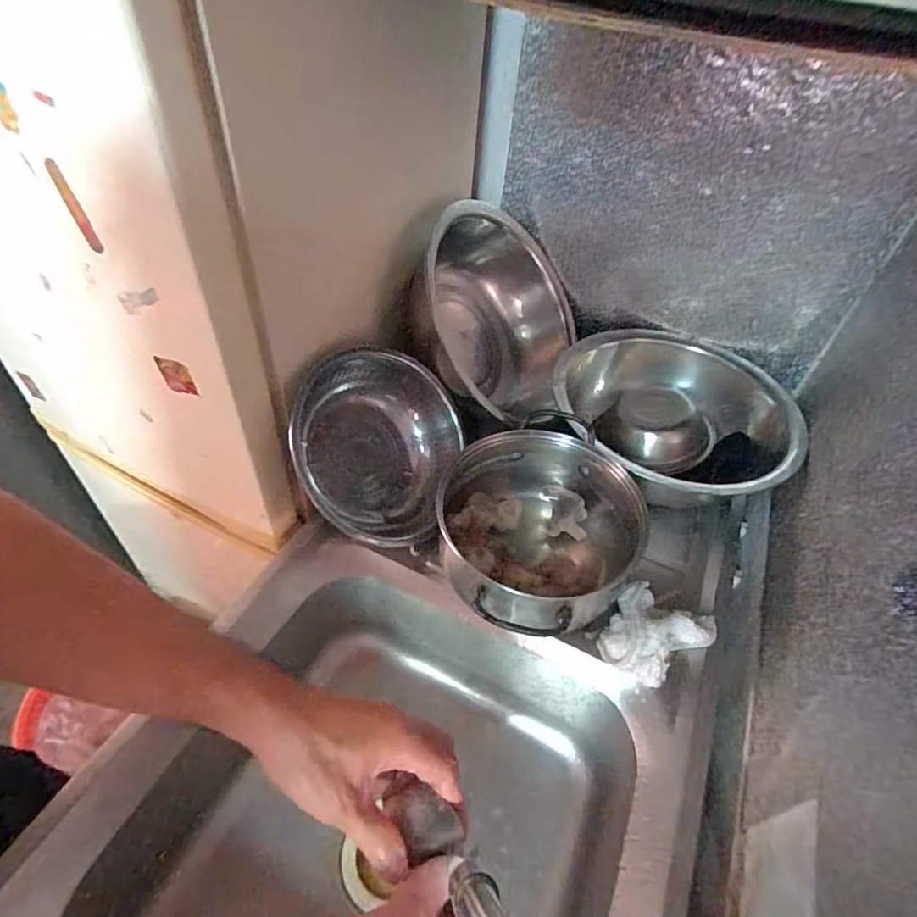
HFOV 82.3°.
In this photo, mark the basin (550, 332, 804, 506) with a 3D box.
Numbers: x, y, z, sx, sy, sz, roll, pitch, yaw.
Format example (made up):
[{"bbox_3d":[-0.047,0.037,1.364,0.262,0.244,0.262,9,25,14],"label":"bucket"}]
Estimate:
[{"bbox_3d":[0.302,-0.059,0.748,0.321,0.081,0.318,3,46,-3],"label":"basin"}]

